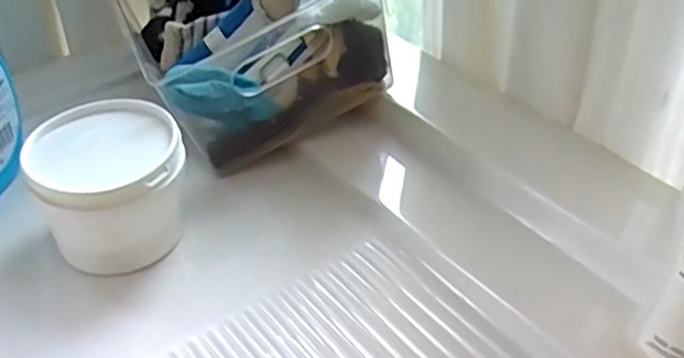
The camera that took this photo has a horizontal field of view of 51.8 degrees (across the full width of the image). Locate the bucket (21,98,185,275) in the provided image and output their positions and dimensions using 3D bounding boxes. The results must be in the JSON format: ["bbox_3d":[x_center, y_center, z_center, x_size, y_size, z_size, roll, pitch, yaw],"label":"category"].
[{"bbox_3d":[-0.199,0.007,0.610,0.119,0.099,0.126,-20,43,-22],"label":"bucket"}]

